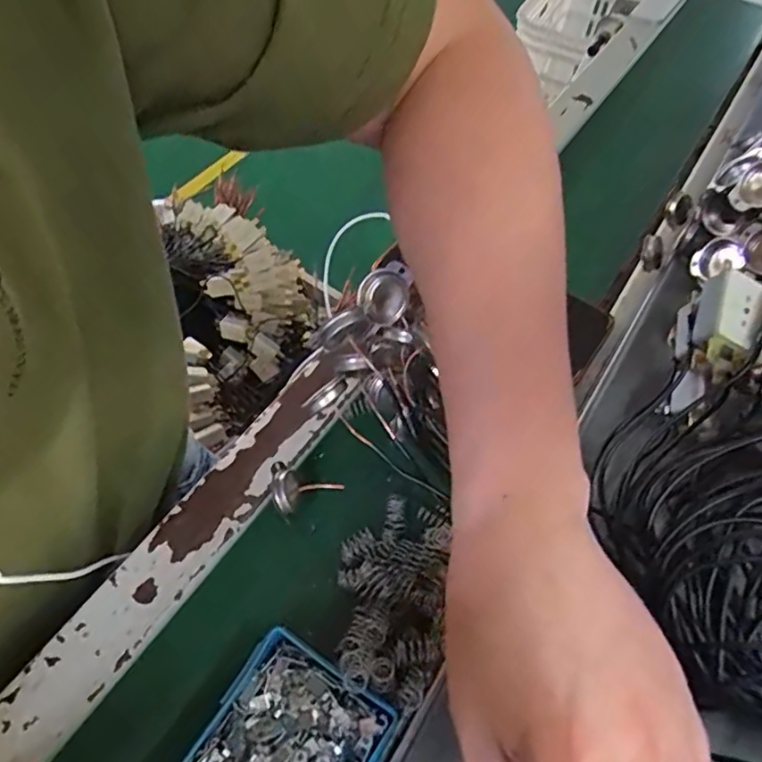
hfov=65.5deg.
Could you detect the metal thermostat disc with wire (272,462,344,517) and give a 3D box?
[{"bbox_3d":[-0.045,0.065,0.325,0.040,0.020,0.025,21,57,10],"label":"metal thermostat disc with wire"}]

